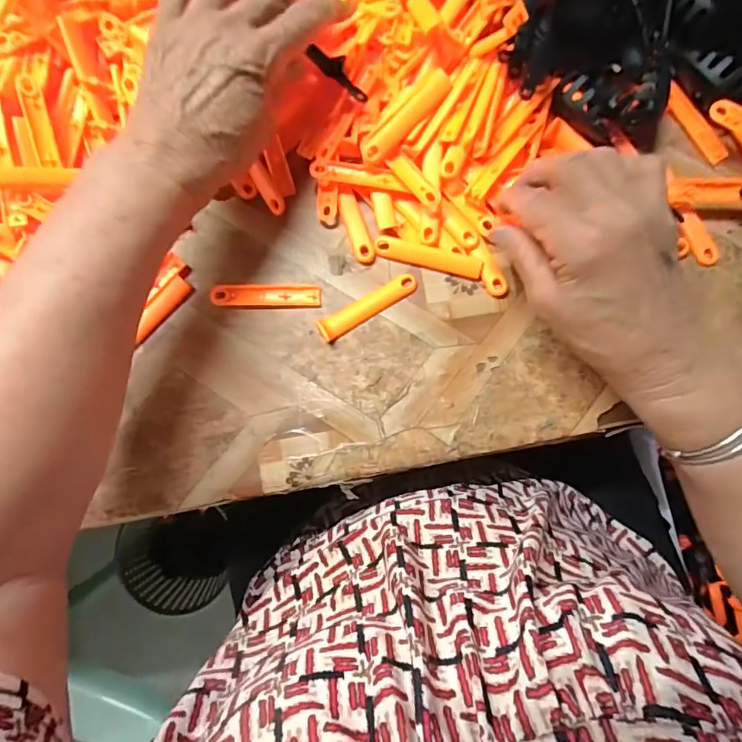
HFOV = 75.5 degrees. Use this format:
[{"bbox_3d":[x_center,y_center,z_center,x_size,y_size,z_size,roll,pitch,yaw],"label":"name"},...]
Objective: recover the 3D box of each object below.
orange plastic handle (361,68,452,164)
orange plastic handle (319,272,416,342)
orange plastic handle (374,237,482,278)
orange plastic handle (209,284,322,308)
[{"bbox_3d":[0.023,-0.172,0.326,0.073,0.022,0.016,-43,85,-9],"label":"orange plastic handle"},{"bbox_3d":[-0.001,-0.045,0.334,0.075,0.007,0.015,-31,83,-7],"label":"orange plastic handle"},{"bbox_3d":[0.041,-0.081,0.336,0.075,0.005,0.014,15,80,0],"label":"orange plastic handle"},{"bbox_3d":[-0.073,-0.053,0.337,0.076,0.004,0.018,0,81,-3],"label":"orange plastic handle"}]

